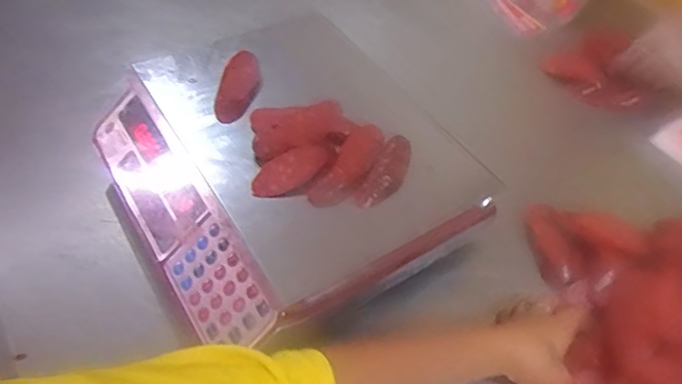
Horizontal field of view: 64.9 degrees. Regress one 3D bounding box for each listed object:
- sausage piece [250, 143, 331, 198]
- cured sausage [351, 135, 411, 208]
[{"bbox_3d":[-0.047,-0.021,0.512,0.080,0.024,0.028,-31,59,-23],"label":"sausage piece"},{"bbox_3d":[0.045,-0.017,0.524,0.032,0.022,0.084,28,56,19],"label":"cured sausage"}]

